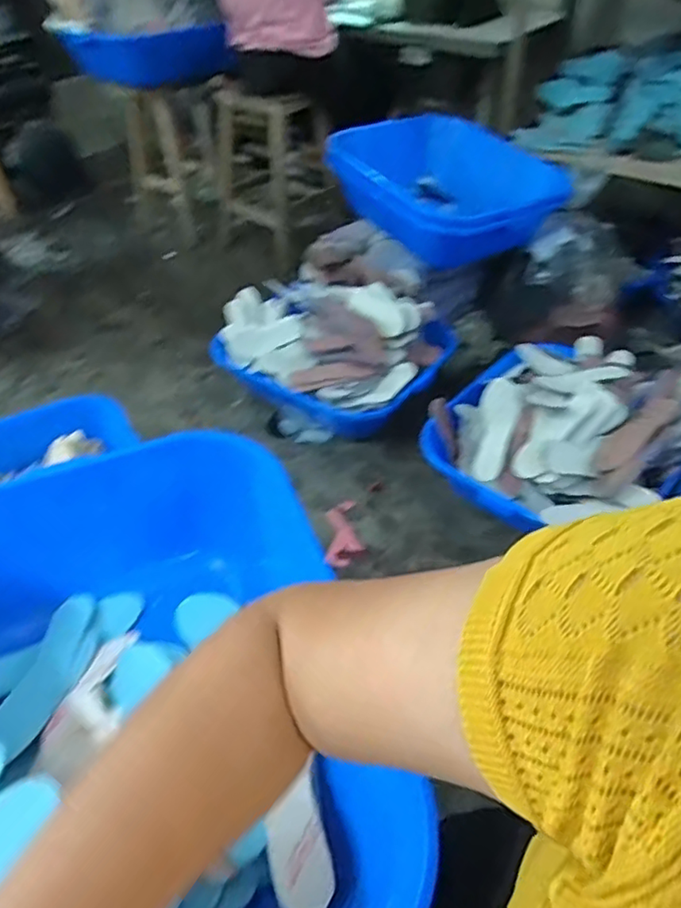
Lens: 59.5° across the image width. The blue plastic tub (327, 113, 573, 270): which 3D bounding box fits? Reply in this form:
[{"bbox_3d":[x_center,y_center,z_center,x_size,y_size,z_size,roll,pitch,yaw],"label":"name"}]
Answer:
[{"bbox_3d":[0.305,-0.767,1.746,0.677,0.314,0.345,12,46,14],"label":"blue plastic tub"}]

